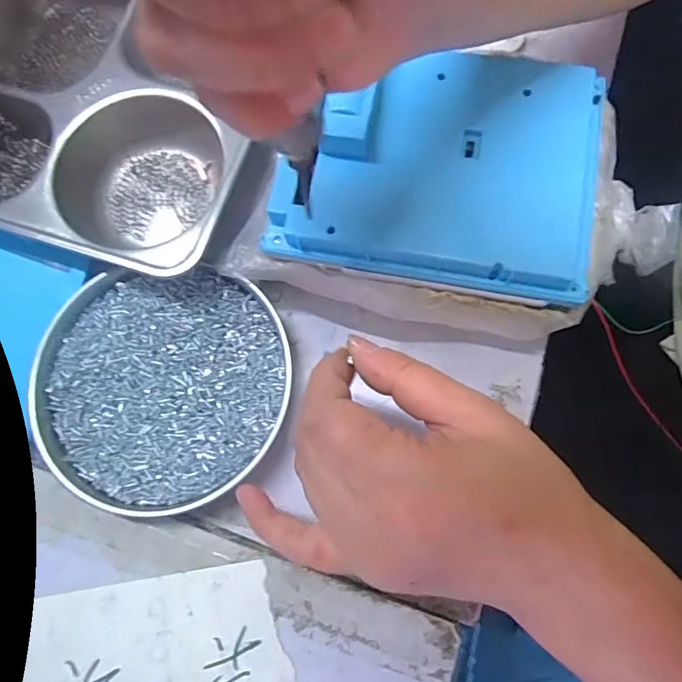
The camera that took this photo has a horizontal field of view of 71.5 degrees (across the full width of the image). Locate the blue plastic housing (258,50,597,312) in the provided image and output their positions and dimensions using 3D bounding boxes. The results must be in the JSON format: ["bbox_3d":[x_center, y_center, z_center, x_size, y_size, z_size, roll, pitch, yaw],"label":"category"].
[{"bbox_3d":[0.049,-0.092,0.241,0.157,0.024,0.119,11,77,4],"label":"blue plastic housing"}]

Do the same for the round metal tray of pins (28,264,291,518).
[{"bbox_3d":[-0.098,0.024,0.259,0.135,0.016,0.126,-6,77,0],"label":"round metal tray of pins"}]

